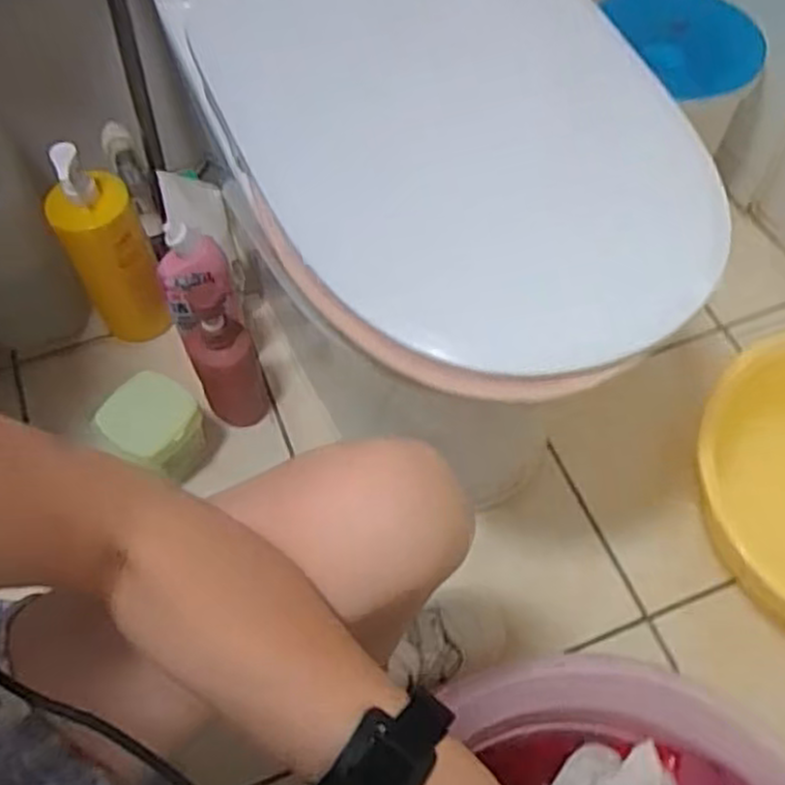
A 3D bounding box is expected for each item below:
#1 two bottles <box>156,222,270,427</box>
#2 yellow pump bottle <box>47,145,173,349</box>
[{"bbox_3d":[-0.210,-0.069,0.906,0.074,0.250,0.098,-21,59,-11],"label":"two bottles"},{"bbox_3d":[-0.339,-0.162,0.931,0.089,0.278,0.074,-30,61,-16],"label":"yellow pump bottle"}]

